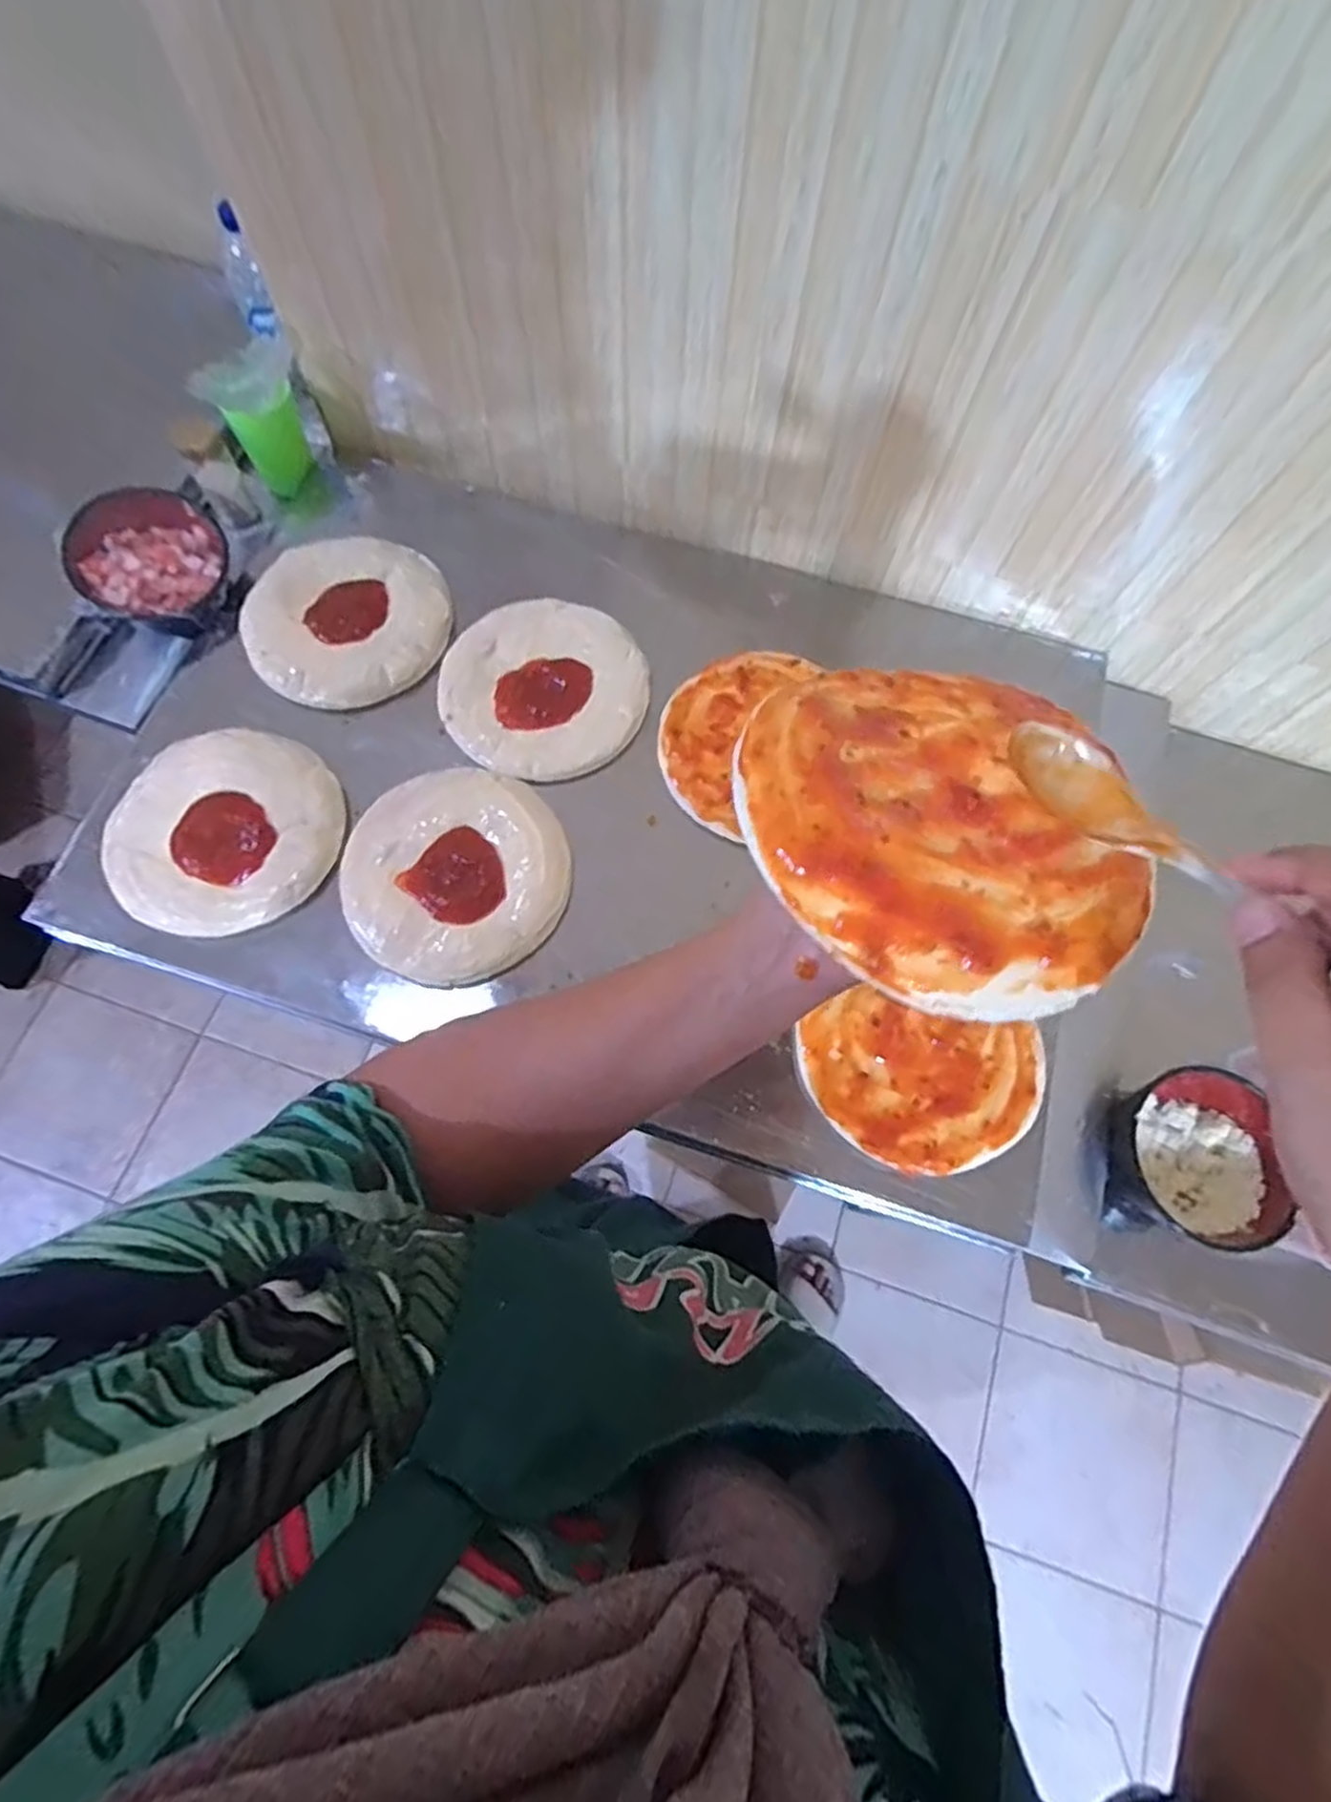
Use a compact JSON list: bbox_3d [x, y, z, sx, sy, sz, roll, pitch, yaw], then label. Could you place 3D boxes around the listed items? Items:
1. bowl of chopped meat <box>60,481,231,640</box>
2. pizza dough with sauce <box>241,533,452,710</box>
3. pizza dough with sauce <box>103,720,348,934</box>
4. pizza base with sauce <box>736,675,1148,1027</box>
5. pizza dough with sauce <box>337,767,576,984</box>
[{"bbox_3d":[-0.532,-0.353,0.787,0.138,0.058,0.169,-42,75,-15],"label":"bowl of chopped meat"},{"bbox_3d":[-0.328,-0.291,0.773,0.200,0.028,0.178,-13,70,-6],"label":"pizza dough with sauce"},{"bbox_3d":[-0.404,-0.074,0.690,0.193,0.019,0.205,-27,72,-10],"label":"pizza dough with sauce"},{"bbox_3d":[0.123,-0.041,0.346,0.177,0.022,0.182,5,59,-8],"label":"pizza base with sauce"},{"bbox_3d":[-0.191,-0.032,0.687,0.191,0.010,0.211,-17,70,-7],"label":"pizza dough with sauce"}]

